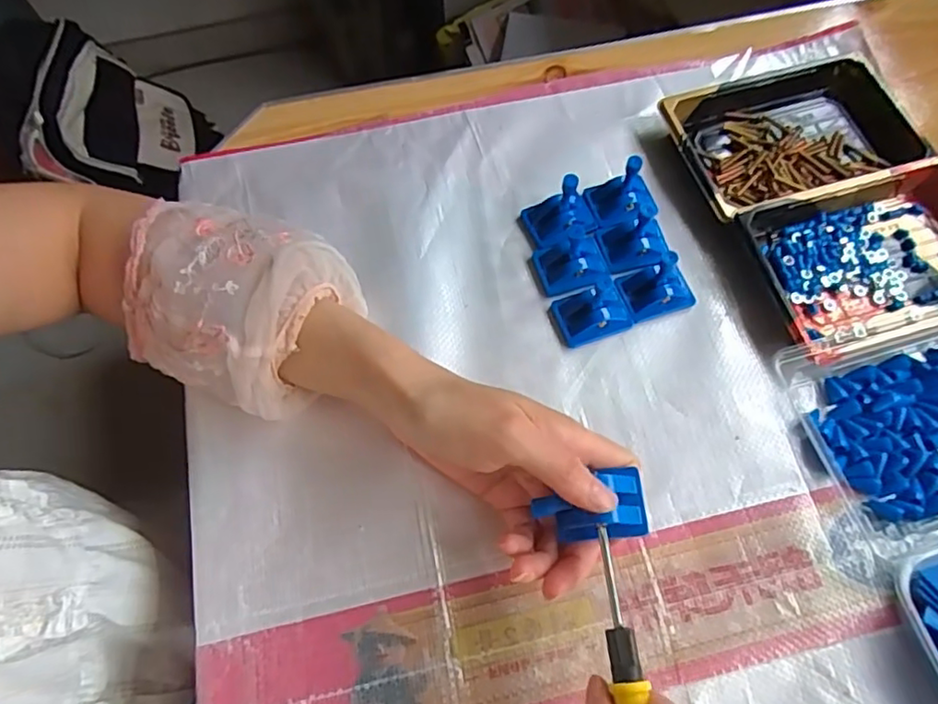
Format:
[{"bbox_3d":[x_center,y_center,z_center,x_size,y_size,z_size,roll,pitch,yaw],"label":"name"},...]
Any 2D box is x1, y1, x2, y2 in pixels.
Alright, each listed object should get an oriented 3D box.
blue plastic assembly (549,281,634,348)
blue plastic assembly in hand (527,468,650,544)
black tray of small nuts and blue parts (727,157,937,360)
[{"bbox_3d":[0.078,-0.025,0.389,0.046,0.018,0.034,-16,67,-6],"label":"blue plastic assembly"},{"bbox_3d":[0.061,0.075,0.301,0.052,0.018,0.032,-5,66,-1],"label":"blue plastic assembly in hand"},{"bbox_3d":[0.264,-0.062,0.391,0.158,0.029,0.107,-16,66,-6],"label":"black tray of small nuts and blue parts"}]

